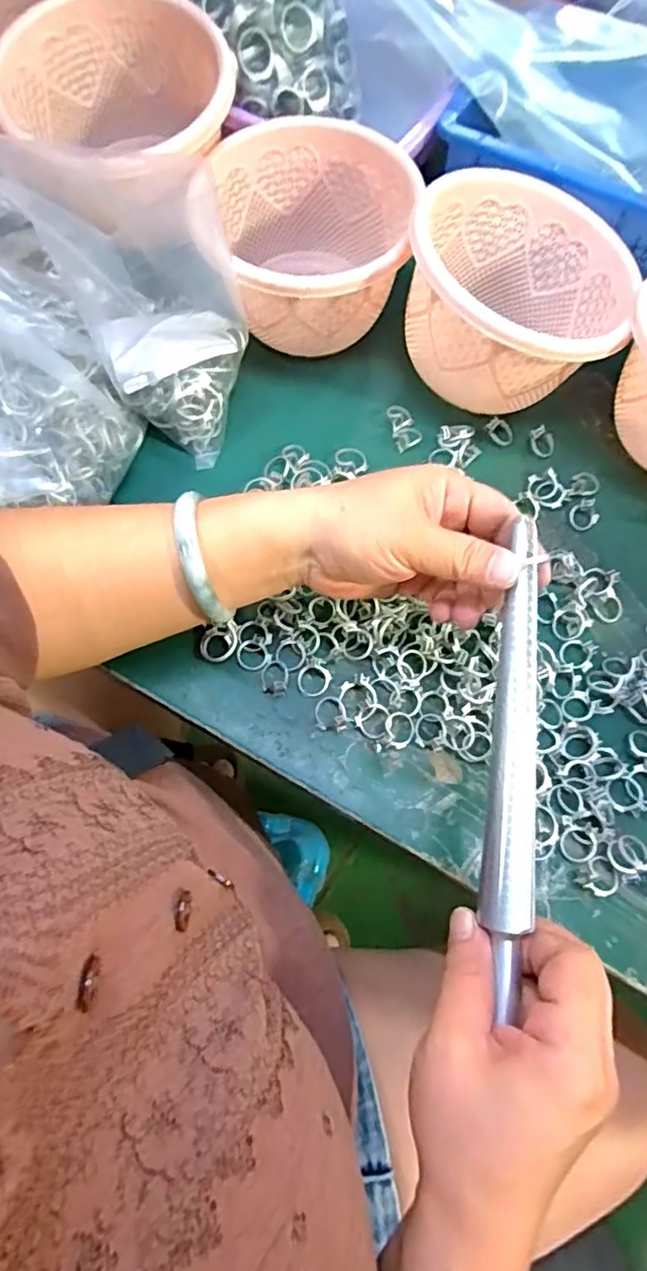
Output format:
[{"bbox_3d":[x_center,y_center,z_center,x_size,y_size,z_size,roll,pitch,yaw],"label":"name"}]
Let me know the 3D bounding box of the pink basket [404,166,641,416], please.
[{"bbox_3d":[0.124,-0.223,0.392,0.134,0.080,0.139,1,69,-3],"label":"pink basket"}]

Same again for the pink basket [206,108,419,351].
[{"bbox_3d":[-0.003,-0.265,0.413,0.127,0.077,0.147,-11,70,-7],"label":"pink basket"}]

